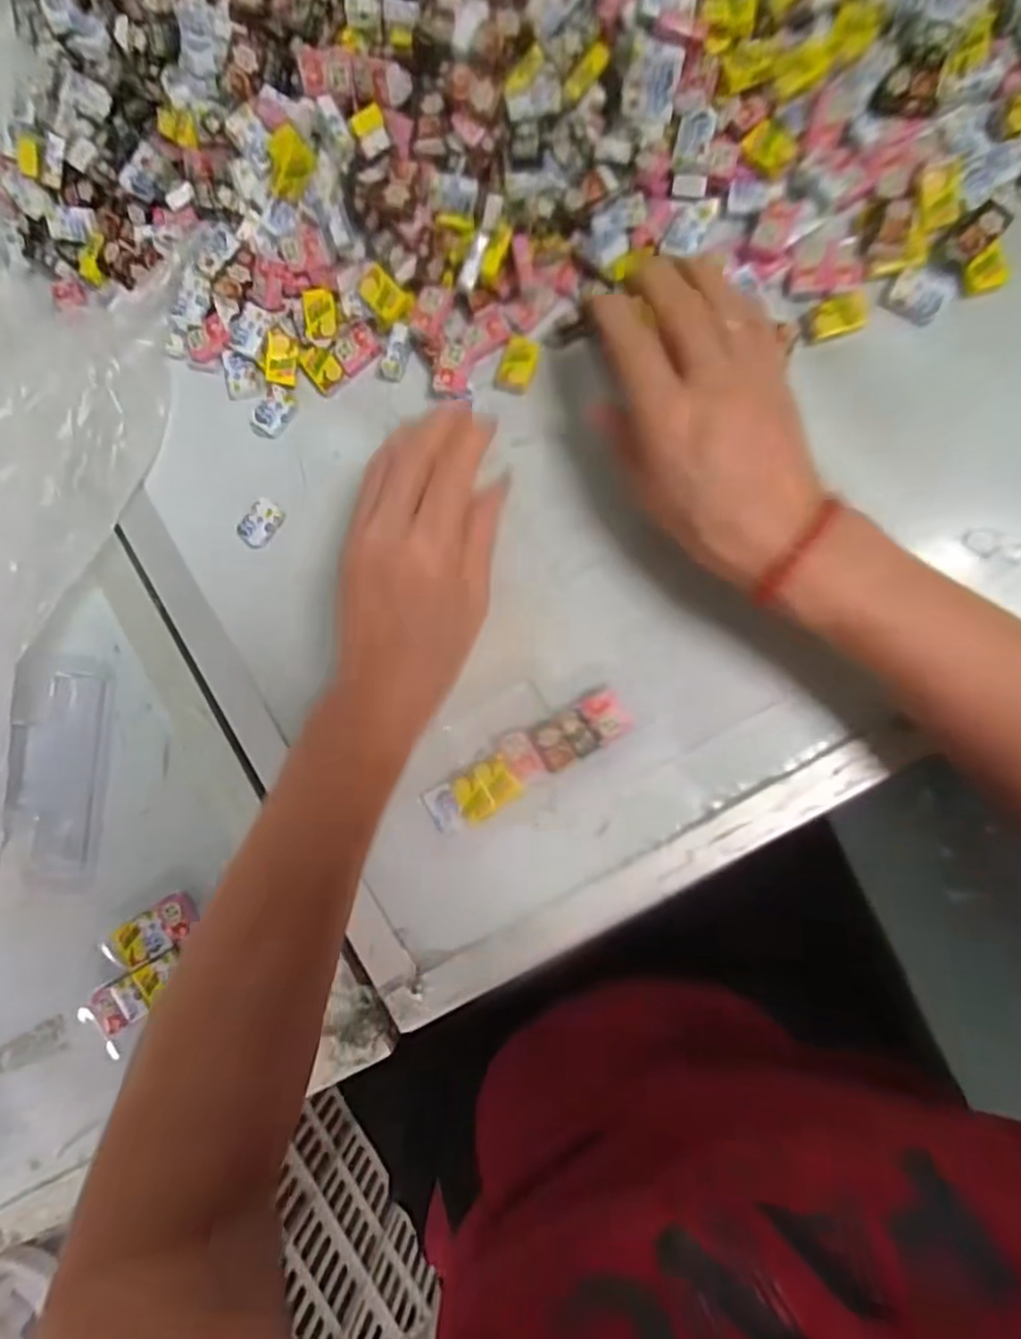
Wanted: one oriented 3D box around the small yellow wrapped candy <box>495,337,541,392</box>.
[{"bbox_3d":[0.005,-0.166,0.361,0.018,0.004,0.027,25,94,8],"label":"small yellow wrapped candy"}]

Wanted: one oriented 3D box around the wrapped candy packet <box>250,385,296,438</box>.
[{"bbox_3d":[-0.135,-0.145,0.375,0.019,0.006,0.028,36,96,7],"label":"wrapped candy packet"}]

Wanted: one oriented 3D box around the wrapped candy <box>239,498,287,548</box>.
[{"bbox_3d":[-0.142,-0.083,0.378,0.020,0.007,0.028,37,96,7],"label":"wrapped candy"}]

